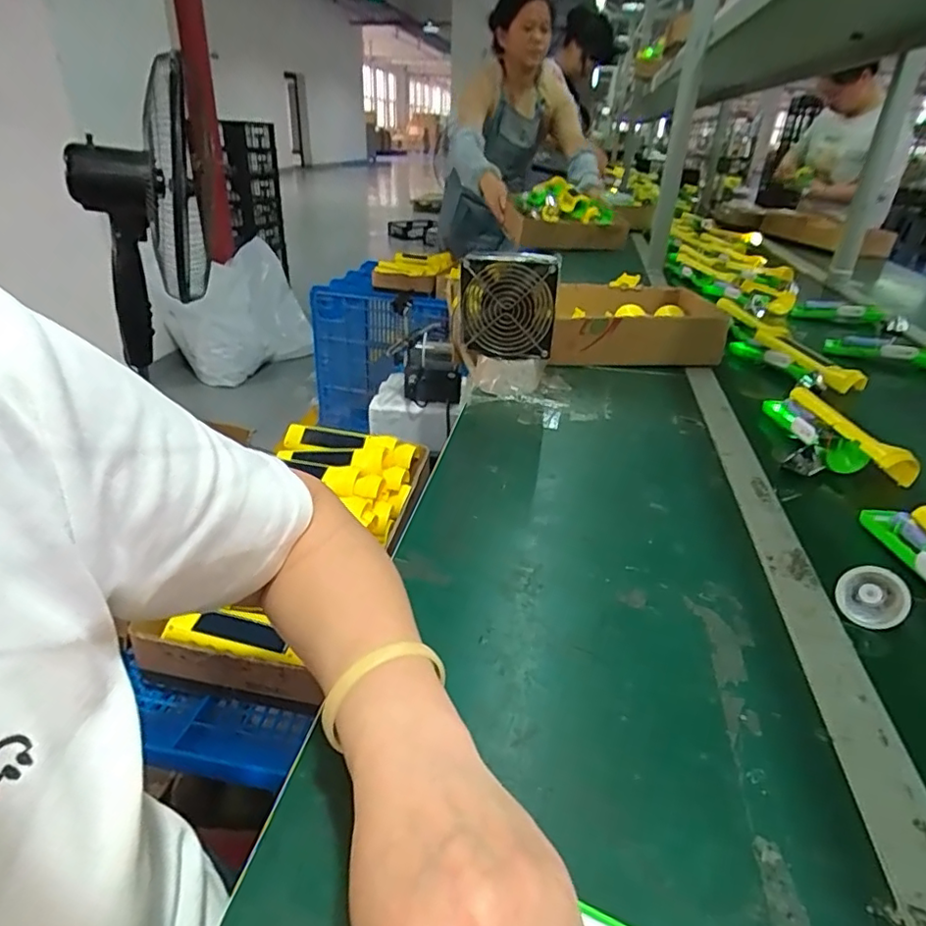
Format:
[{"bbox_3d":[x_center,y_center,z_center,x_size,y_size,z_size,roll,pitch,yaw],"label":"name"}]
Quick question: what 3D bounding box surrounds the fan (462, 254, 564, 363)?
[{"bbox_3d":[0.058,-0.200,0.750,0.119,0.123,0.033,-1,30,8],"label":"fan"}]

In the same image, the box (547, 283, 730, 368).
[{"bbox_3d":[0.274,-0.223,0.955,0.239,0.079,0.225,6,29,7],"label":"box"}]

